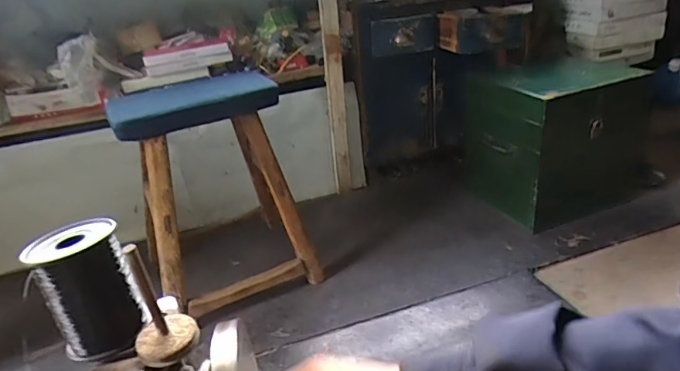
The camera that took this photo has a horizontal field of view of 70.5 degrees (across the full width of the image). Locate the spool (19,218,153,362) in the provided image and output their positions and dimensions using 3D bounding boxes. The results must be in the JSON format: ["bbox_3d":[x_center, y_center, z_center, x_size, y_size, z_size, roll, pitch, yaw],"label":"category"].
[{"bbox_3d":[-0.114,0.047,0.221,0.036,0.052,0.034,-5,26,2],"label":"spool"}]

